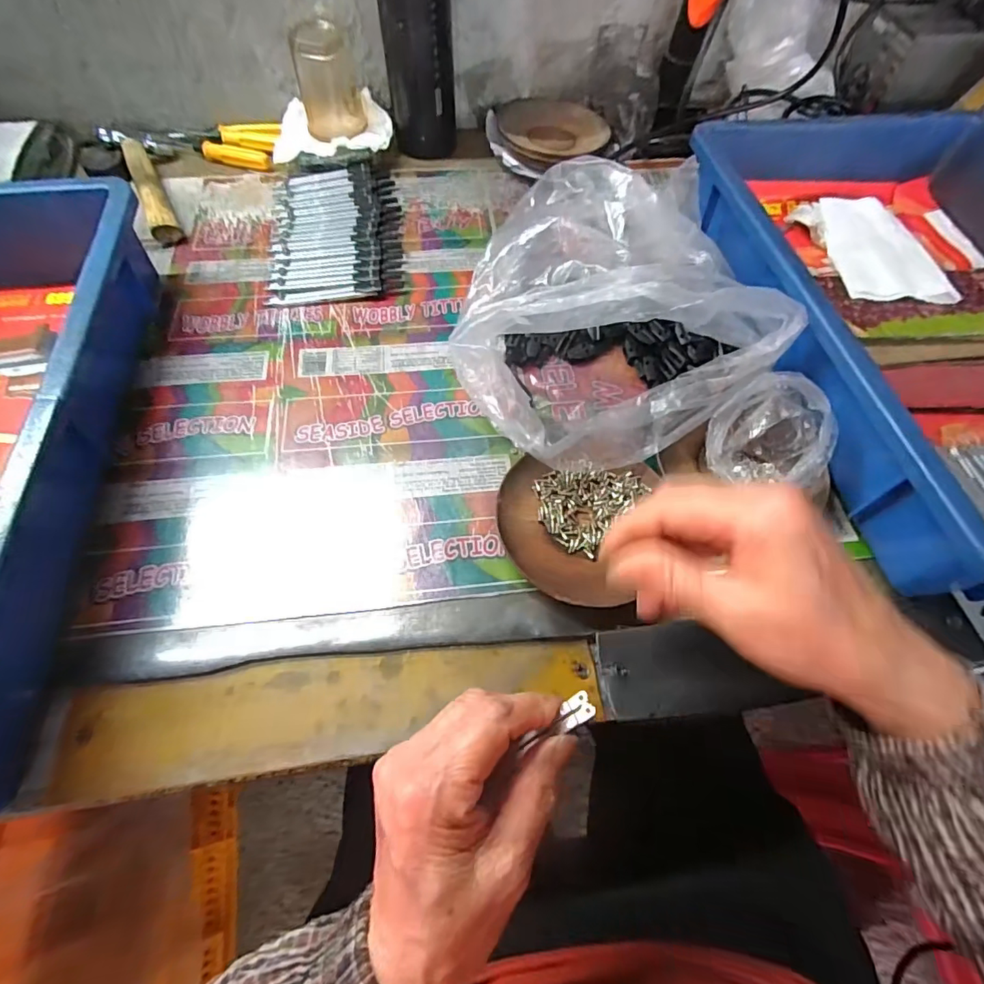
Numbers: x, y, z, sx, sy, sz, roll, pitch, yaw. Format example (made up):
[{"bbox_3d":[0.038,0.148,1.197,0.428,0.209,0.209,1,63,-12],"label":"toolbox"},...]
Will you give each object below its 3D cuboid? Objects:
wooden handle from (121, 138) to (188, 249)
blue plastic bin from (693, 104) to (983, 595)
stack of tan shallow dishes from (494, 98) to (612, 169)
[{"bbox_3d":[-0.321,-0.285,0.472,0.024,0.025,0.139,-24,66,-13],"label":"wooden handle"},{"bbox_3d":[0.359,-0.147,0.387,0.314,0.088,0.431,-7,63,-5],"label":"blue plastic bin"},{"bbox_3d":[0.058,-0.393,0.542,0.113,0.021,0.110,-22,65,-13],"label":"stack of tan shallow dishes"}]

